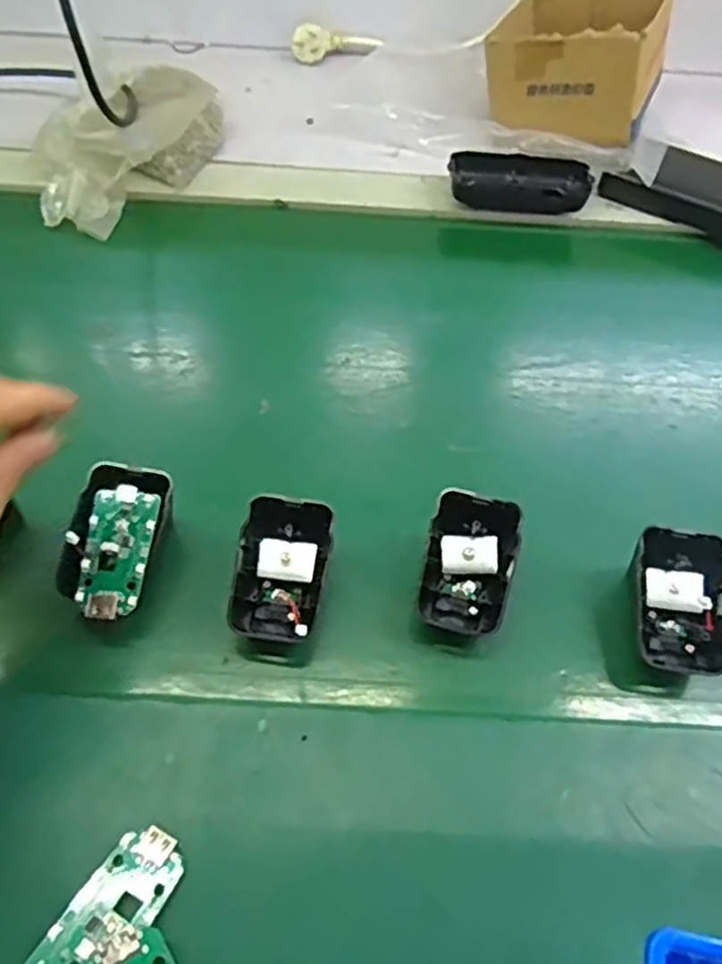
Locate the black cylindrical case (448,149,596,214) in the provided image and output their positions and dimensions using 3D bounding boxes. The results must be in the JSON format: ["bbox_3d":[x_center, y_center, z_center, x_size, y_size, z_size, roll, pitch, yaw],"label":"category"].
[{"bbox_3d":[0.128,-0.241,0.581,0.111,0.028,0.050,8,55,5],"label":"black cylindrical case"}]

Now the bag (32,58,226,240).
[{"bbox_3d":[-0.185,-0.278,0.566,0.115,0.059,0.189,14,52,9],"label":"bag"}]

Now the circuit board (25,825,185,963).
[{"bbox_3d":[-0.095,0.163,0.272,0.031,0.011,0.063,27,59,18],"label":"circuit board"}]

